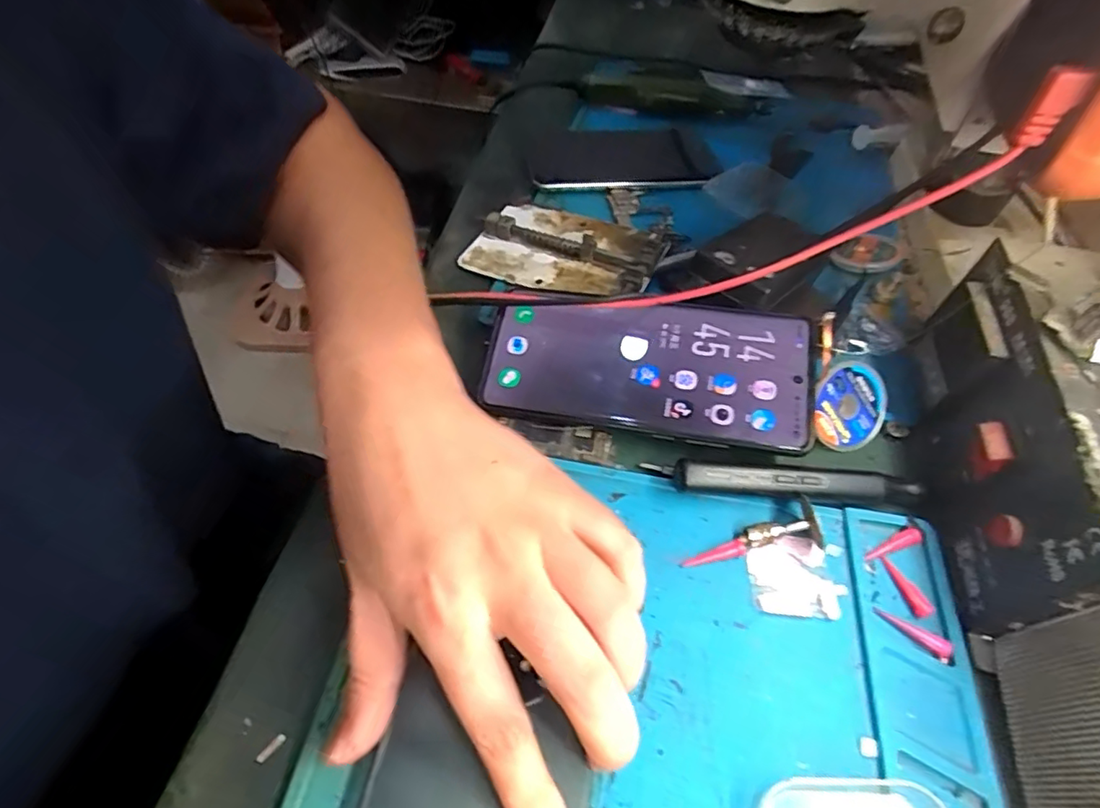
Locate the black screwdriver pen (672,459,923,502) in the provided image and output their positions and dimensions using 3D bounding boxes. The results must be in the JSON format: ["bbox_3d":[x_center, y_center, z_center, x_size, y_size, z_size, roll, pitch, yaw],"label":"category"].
[{"bbox_3d":[0.116,0.038,0.268,0.113,0.018,0.014,4,54,-1],"label":"black screwdriver pen"}]

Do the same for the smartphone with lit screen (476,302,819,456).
[{"bbox_3d":[0.049,-0.020,0.293,0.162,0.009,0.074,7,68,11],"label":"smartphone with lit screen"}]

